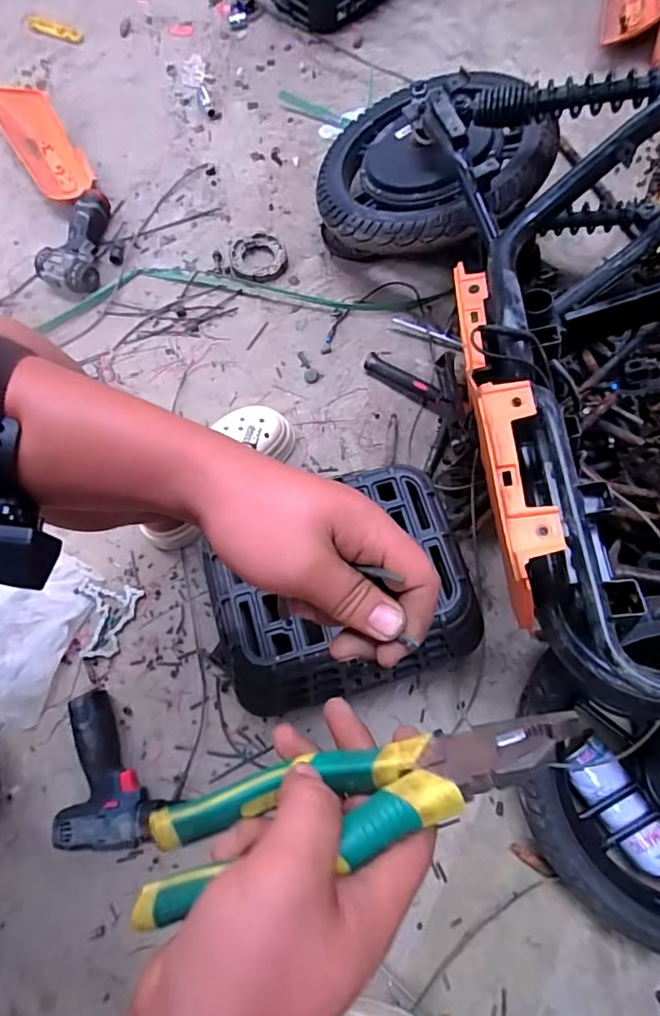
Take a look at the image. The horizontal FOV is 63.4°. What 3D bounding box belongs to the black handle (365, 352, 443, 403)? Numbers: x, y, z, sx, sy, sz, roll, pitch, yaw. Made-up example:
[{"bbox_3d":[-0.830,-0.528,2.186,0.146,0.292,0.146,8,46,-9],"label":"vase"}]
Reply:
[{"bbox_3d":[0.122,-0.218,0.900,0.144,0.032,0.029,30,75,11],"label":"black handle"}]

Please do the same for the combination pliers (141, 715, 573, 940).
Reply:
[{"bbox_3d":[0.015,0.129,0.230,0.193,0.052,0.020,-16,112,3],"label":"combination pliers"}]

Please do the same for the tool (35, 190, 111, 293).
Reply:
[{"bbox_3d":[-0.476,-0.499,1.004,0.112,0.054,0.202,4,72,4],"label":"tool"}]

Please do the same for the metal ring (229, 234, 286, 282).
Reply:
[{"bbox_3d":[-0.133,-0.468,1.000,0.104,0.016,0.105,-1,72,2],"label":"metal ring"}]

